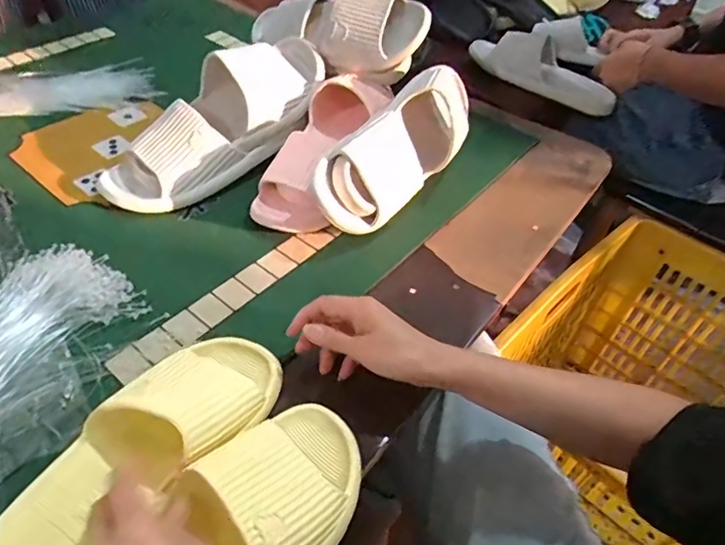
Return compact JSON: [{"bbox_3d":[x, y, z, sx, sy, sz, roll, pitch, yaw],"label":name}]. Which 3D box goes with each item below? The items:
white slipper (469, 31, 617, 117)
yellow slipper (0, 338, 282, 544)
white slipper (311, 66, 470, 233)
[{"bbox_3d":[0.309,-0.343,0.859,0.245,0.059,0.087,28,48,4],"label":"white slipper"},{"bbox_3d":[-0.168,0.136,0.386,0.093,0.064,0.245,33,58,25],"label":"yellow slipper"},{"bbox_3d":[0.047,-0.147,0.614,0.271,0.122,0.069,-47,32,-23],"label":"white slipper"}]

